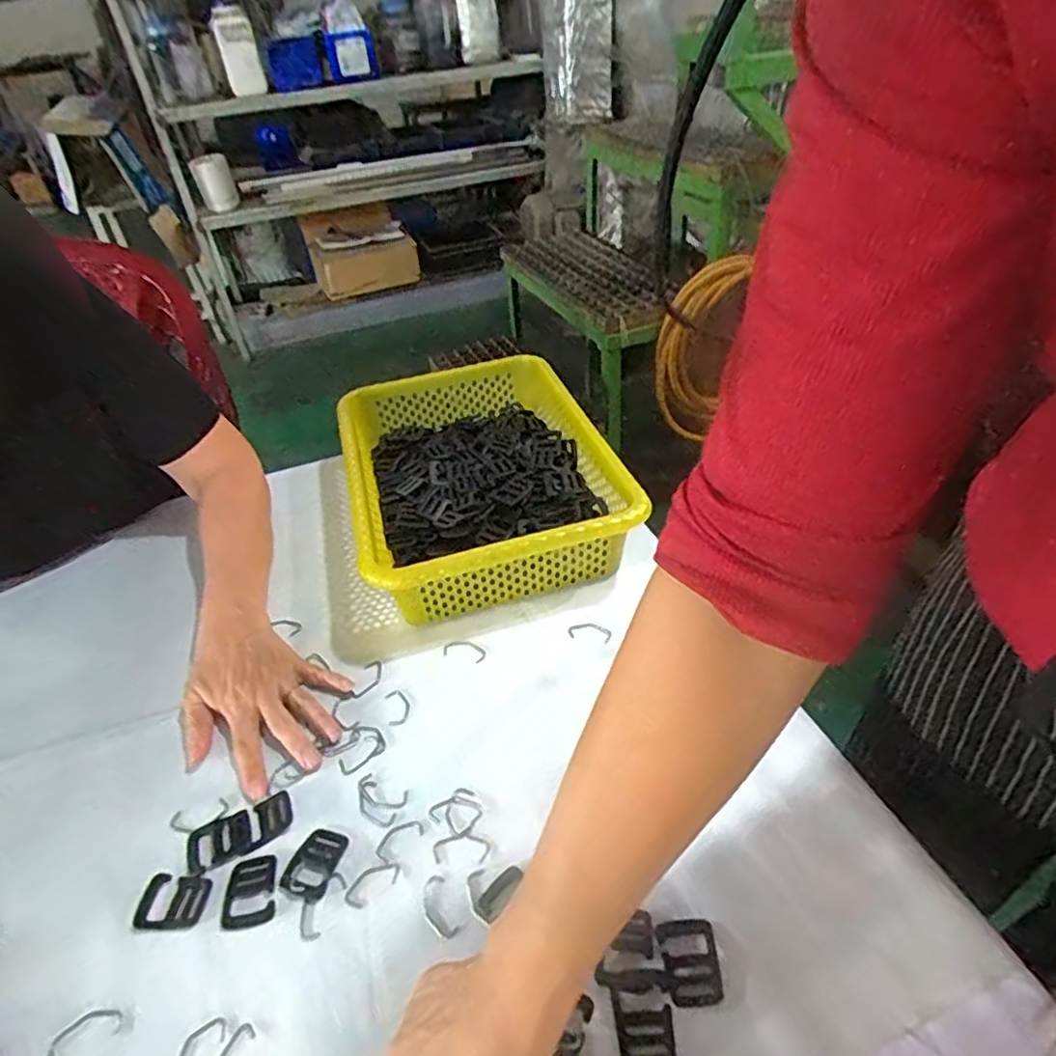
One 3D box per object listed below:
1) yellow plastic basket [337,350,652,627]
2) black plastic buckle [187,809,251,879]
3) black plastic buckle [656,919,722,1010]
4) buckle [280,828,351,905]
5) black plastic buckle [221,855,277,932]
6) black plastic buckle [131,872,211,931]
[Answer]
[{"bbox_3d":[-0.057,-0.053,0.695,0.251,0.094,0.353,-13,39,-11],"label":"yellow plastic basket"},{"bbox_3d":[-0.213,0.216,0.448,0.042,0.004,0.035,-18,40,-17],"label":"black plastic buckle"},{"bbox_3d":[0.093,0.247,0.372,0.032,0.004,0.043,-4,38,0],"label":"black plastic buckle"},{"bbox_3d":[-0.143,0.224,0.434,0.033,0.004,0.045,9,40,16],"label":"buckle"},{"bbox_3d":[-0.181,0.236,0.422,0.032,0.004,0.045,-12,39,-10],"label":"black plastic buckle"},{"bbox_3d":[-0.231,0.243,0.422,0.046,0.005,0.034,1,38,7],"label":"black plastic buckle"}]

